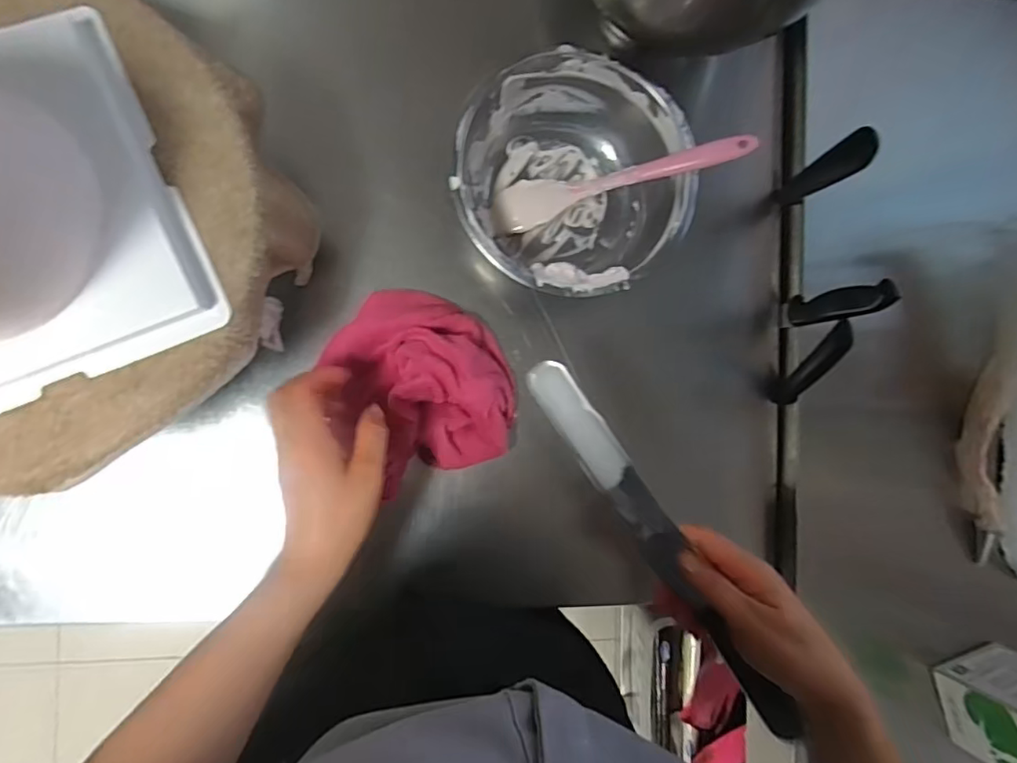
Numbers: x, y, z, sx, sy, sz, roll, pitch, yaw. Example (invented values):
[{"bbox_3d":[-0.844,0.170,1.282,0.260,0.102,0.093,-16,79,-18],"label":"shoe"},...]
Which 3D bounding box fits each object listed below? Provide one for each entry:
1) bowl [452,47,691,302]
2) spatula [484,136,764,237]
[{"bbox_3d":[0.047,-0.152,0.454,0.174,0.075,0.172,0,89,-9],"label":"bowl"},{"bbox_3d":[0.080,-0.154,0.443,0.200,0.010,0.035,-11,91,19],"label":"spatula"}]

